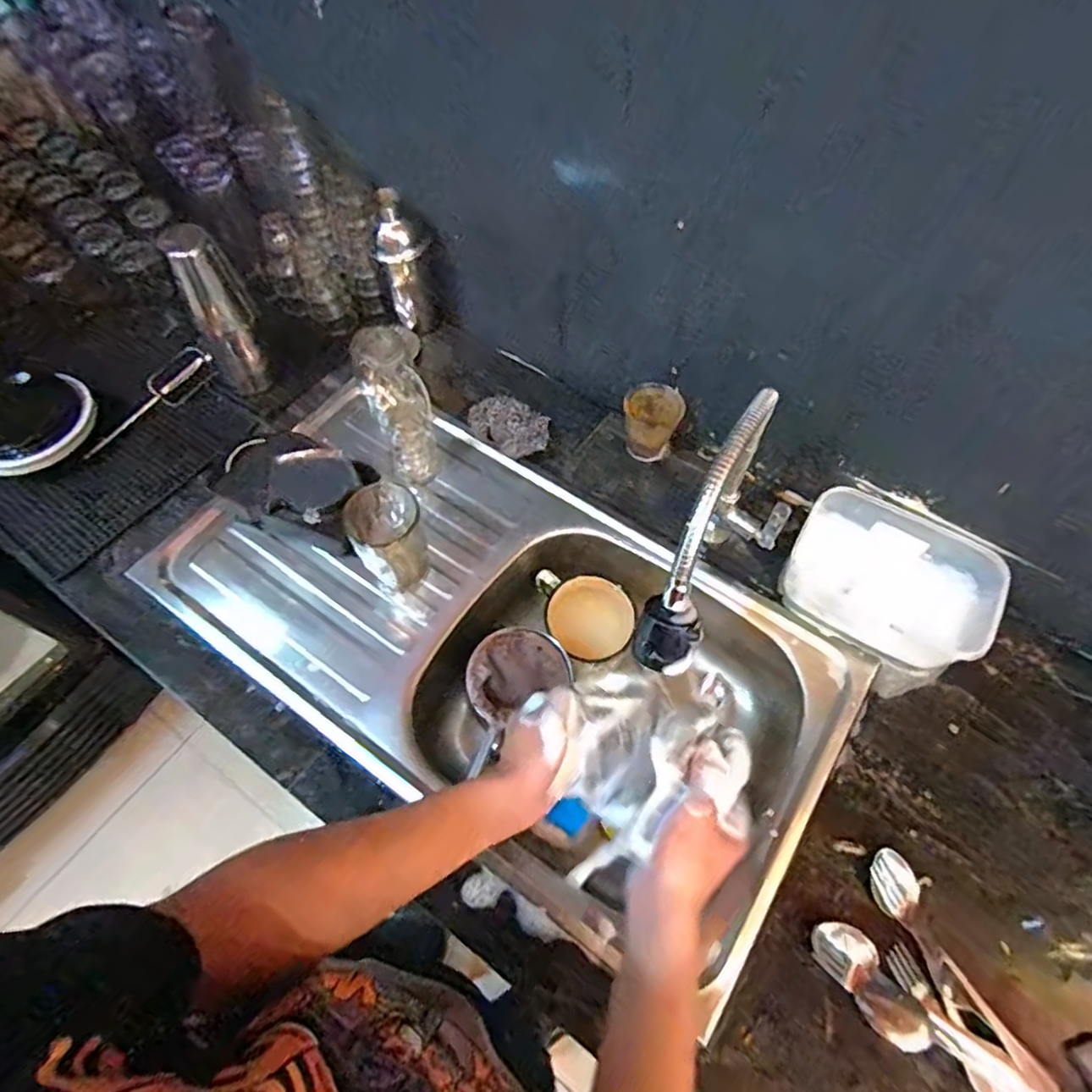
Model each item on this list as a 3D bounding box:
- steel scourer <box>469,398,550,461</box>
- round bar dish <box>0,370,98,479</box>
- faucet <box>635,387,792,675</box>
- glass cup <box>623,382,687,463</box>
[{"bbox_3d":[-0.049,-0.151,0.795,0.105,0.029,0.067,23,63,12],"label":"steel scourer"},{"bbox_3d":[-0.640,-0.155,0.770,0.140,0.041,0.146,0,60,0],"label":"round bar dish"},{"bbox_3d":[0.160,0.021,0.578,0.069,0.318,0.258,27,64,14],"label":"faucet"},{"bbox_3d":[0.133,-0.156,0.796,0.071,0.075,0.069,0,60,0],"label":"glass cup"}]

